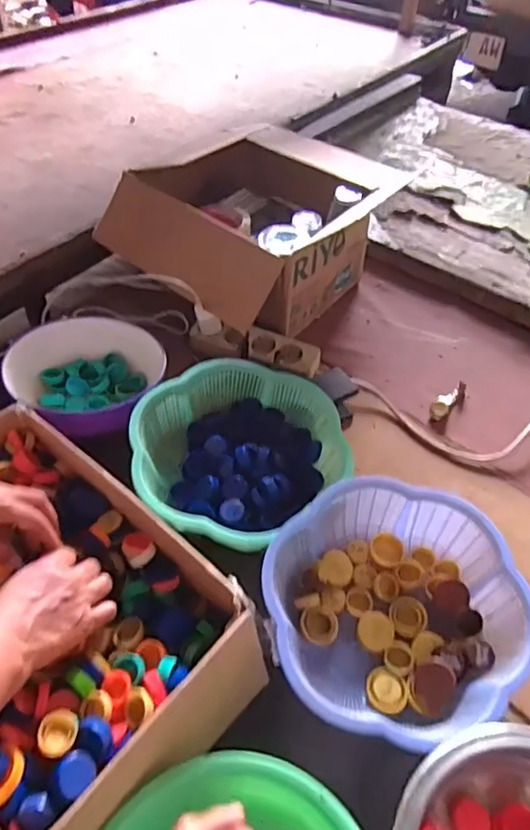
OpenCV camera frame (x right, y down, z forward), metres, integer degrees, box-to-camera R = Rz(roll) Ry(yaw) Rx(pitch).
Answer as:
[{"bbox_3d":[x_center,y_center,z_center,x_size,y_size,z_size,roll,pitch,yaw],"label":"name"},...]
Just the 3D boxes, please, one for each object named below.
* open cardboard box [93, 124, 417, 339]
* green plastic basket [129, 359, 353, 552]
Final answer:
[{"bbox_3d":[-0.001,-0.338,1.004,0.346,0.173,0.450,33,53,25],"label":"open cardboard box"},{"bbox_3d":[-0.037,0.051,0.726,0.239,0.082,0.266,33,53,25],"label":"green plastic basket"}]

